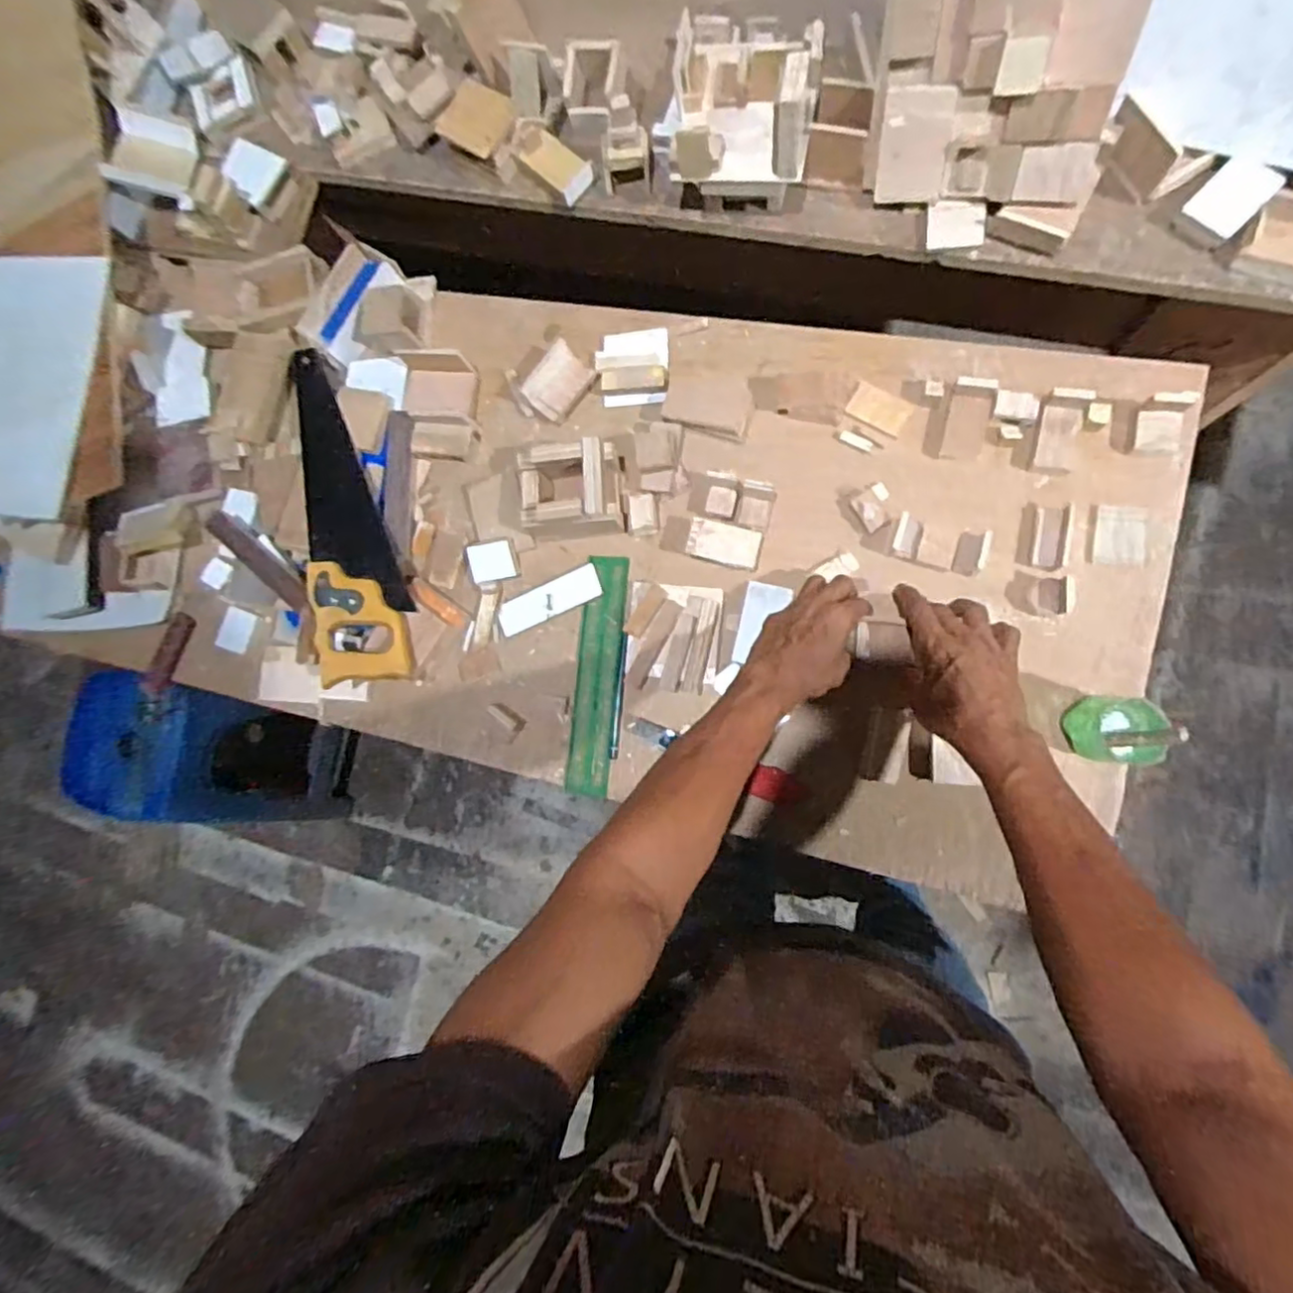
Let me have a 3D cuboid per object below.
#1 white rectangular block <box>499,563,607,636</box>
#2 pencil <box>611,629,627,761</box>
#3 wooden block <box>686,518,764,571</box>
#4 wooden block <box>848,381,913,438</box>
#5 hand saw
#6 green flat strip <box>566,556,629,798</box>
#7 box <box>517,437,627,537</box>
[{"bbox_3d":[-0.107,-0.051,0.707,0.118,0.007,0.040,-25,80,9],"label":"white rectangular block"},{"bbox_3d":[-0.029,0.053,0.680,0.009,0.004,0.130,6,86,13],"label":"pencil"},{"bbox_3d":[0.080,-0.103,0.668,0.073,0.037,0.042,16,88,12],"label":"wooden block"},{"bbox_3d":[0.237,-0.242,0.659,0.060,0.004,0.037,30,91,13],"label":"wooden block"},{"bbox_3d":[-0.330,-0.155,0.722,0.101,0.032,0.393,-7,78,-19],"label":"hand saw"},{"bbox_3d":[-0.052,0.031,0.700,0.050,0.009,0.255,4,87,15],"label":"green flat strip"},{"bbox_3d":[-0.080,-0.165,0.684,0.103,0.073,0.090,-2,85,11],"label":"box"}]

